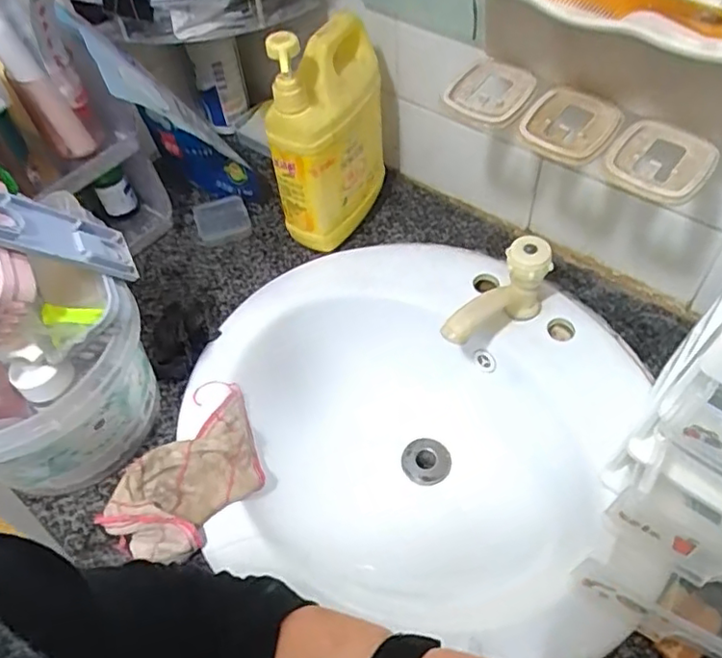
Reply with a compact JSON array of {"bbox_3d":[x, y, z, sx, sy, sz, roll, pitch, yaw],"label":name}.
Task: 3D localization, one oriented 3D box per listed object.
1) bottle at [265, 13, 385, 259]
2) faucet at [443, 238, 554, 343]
[{"bbox_3d":[-0.037,-0.207,0.680,0.076,0.248,0.130,22,56,16],"label":"bottle"},{"bbox_3d":[0.137,-0.020,0.632,0.130,0.111,0.043,-38,62,-24],"label":"faucet"}]

